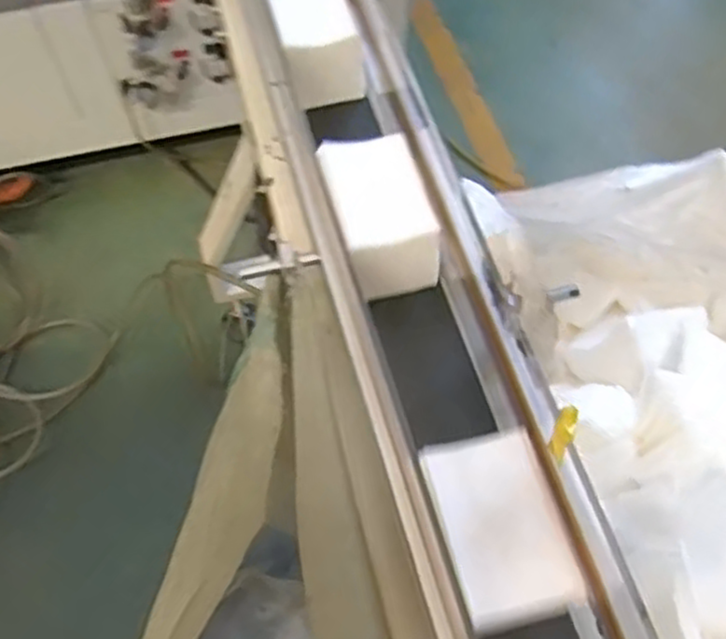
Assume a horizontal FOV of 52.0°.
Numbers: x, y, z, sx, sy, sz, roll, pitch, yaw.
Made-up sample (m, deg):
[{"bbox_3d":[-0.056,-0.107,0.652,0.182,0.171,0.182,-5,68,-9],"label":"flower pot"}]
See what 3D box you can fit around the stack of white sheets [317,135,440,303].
[{"bbox_3d":[0.019,-0.097,0.707,0.092,0.088,0.139,-11,52,-7],"label":"stack of white sheets"}]

